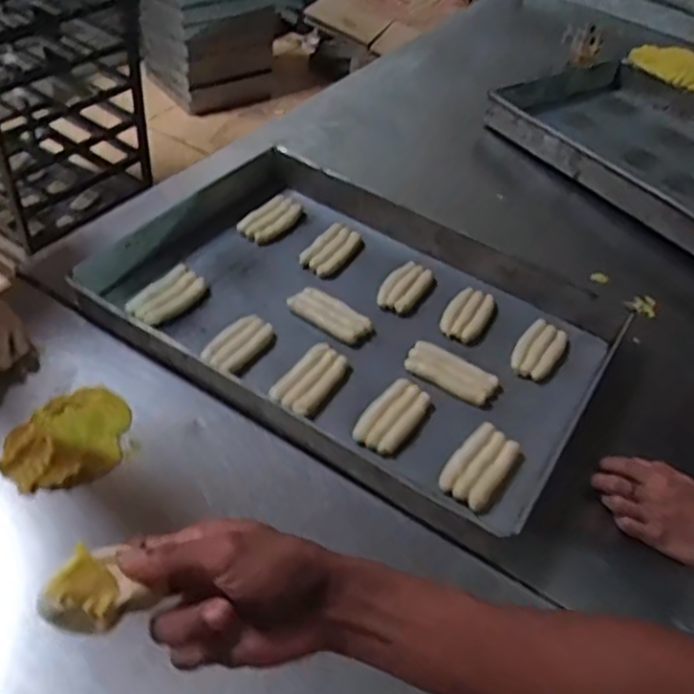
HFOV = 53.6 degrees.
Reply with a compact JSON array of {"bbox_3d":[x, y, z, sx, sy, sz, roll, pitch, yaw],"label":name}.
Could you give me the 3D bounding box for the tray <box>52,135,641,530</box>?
[{"bbox_3d":[0.001,-0.046,0.899,0.625,0.072,0.428,27,47,18],"label":"tray"}]

